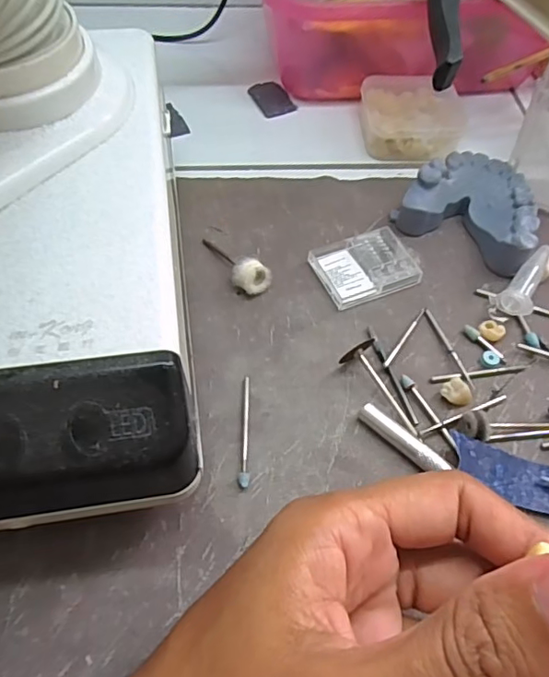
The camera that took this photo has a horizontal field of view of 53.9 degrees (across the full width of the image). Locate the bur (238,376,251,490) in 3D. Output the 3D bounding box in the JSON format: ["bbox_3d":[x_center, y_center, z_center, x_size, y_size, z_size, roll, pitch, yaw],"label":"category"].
[{"bbox_3d":[-0.012,0.035,0.210,0.004,0.004,0.047,-1,56,-2],"label":"bur"}]

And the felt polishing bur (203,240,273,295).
[{"bbox_3d":[-0.020,-0.036,0.256,0.017,0.015,0.041,-33,50,-21],"label":"felt polishing bur"}]

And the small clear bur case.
[{"bbox_3d":[0.043,-0.035,0.258,0.046,0.007,0.036,-20,59,-14],"label":"small clear bur case"}]

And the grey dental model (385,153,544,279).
[{"bbox_3d":[0.103,-0.066,0.271,0.065,0.024,0.053,32,61,19],"label":"grey dental model"}]

